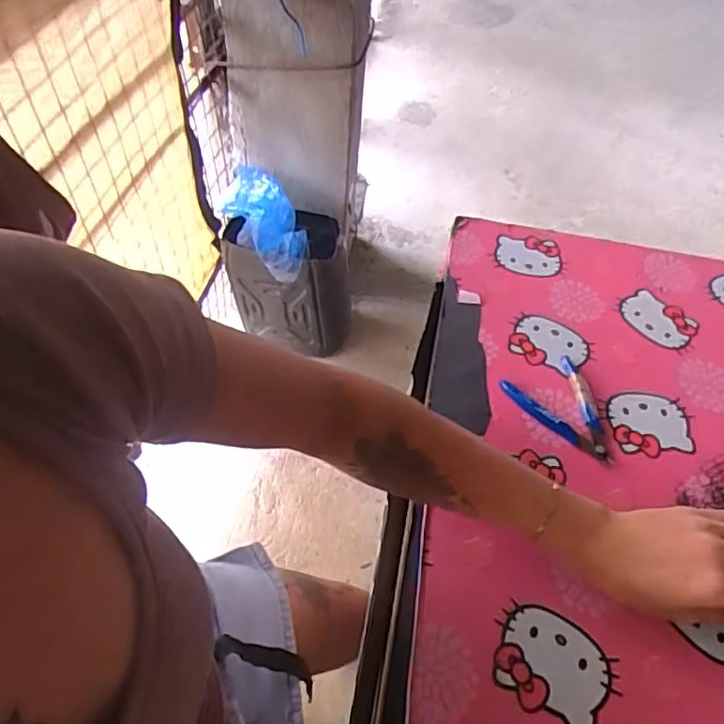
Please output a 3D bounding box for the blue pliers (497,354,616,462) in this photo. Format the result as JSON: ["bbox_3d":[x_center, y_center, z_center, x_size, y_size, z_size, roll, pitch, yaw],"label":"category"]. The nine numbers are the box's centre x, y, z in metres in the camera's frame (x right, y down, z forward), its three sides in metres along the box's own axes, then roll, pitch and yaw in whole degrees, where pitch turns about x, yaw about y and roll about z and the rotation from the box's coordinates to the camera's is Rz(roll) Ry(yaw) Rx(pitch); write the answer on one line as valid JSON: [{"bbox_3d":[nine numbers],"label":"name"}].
[{"bbox_3d":[0.195,0.048,0.567,0.078,0.013,0.110,-20,55,-19],"label":"blue pliers"}]

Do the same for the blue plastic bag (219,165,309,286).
[{"bbox_3d":[-0.232,-0.346,1.432,0.150,0.118,0.335,-24,80,-22],"label":"blue plastic bag"}]

